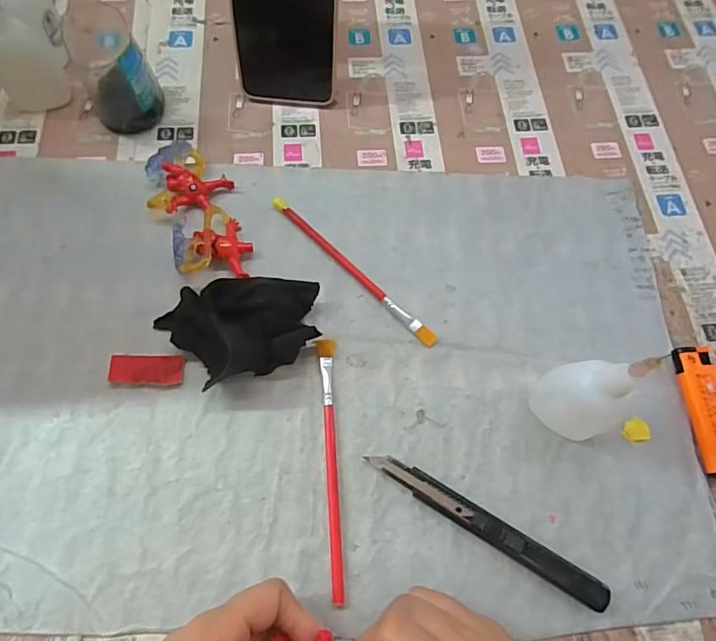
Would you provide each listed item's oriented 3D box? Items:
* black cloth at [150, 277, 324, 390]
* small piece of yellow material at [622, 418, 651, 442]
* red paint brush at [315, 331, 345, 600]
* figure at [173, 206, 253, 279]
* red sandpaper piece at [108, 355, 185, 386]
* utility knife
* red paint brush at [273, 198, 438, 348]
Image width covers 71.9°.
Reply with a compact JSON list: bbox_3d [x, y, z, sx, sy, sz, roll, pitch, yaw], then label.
[{"bbox_3d":[-0.073,0.002,0.307,0.102,0.035,0.067,-16,70,-9],"label":"black cloth"},{"bbox_3d":[0.176,0.069,0.311,0.016,0.004,0.015,1,68,-3],"label":"small piece of yellow material"},{"bbox_3d":[-0.017,0.083,0.294,0.011,0.005,0.149,-1,68,-4],"label":"red paint brush"},{"bbox_3d":[-0.097,-0.057,0.335,0.046,0.026,0.054,-3,68,-4],"label":"figure"},{"bbox_3d":[-0.131,0.031,0.307,0.043,0.004,0.018,0,79,-6],"label":"red sandpaper piece"},{"bbox_3d":[0.072,0.117,0.283,0.146,0.009,0.015,30,70,9],"label":"utility knife"},{"bbox_3d":[-0.005,-0.036,0.344,0.154,0.004,0.009,43,72,13],"label":"red paint brush"}]

